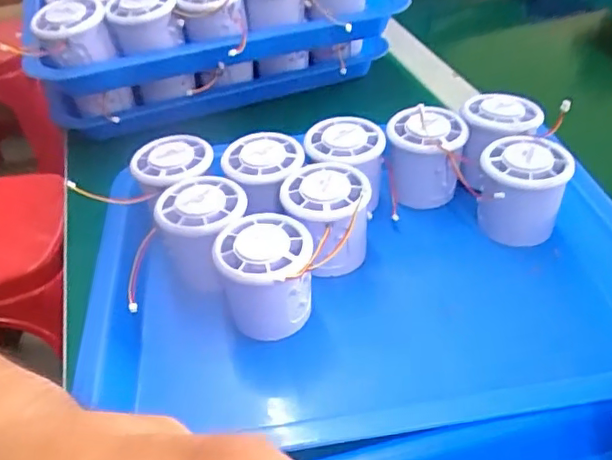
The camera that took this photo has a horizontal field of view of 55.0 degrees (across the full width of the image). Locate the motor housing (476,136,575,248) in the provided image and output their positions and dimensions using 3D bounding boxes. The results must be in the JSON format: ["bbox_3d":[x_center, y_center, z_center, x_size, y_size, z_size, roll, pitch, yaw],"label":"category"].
[{"bbox_3d":[0.142,-0.024,0.390,0.053,0.053,0.056,-2,41,2],"label":"motor housing"}]

